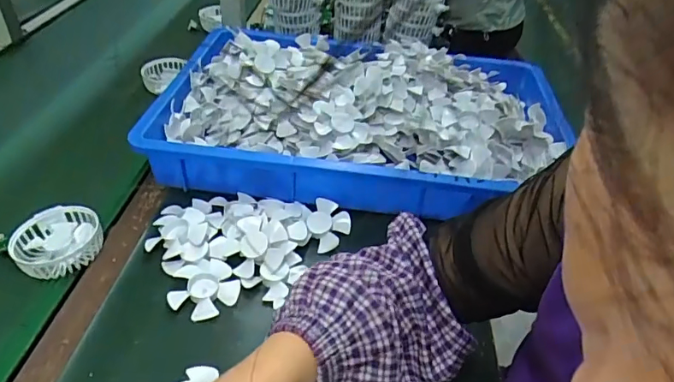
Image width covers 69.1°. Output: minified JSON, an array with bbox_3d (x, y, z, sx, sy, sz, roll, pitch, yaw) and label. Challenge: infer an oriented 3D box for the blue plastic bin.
[{"bbox_3d":[0.043,-0.132,0.747,0.557,0.091,0.387,5,40,3],"label":"blue plastic bin"}]

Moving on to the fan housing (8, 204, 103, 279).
[{"bbox_3d":[-0.318,0.055,0.555,0.096,0.030,0.089,2,40,-1],"label":"fan housing"}]

